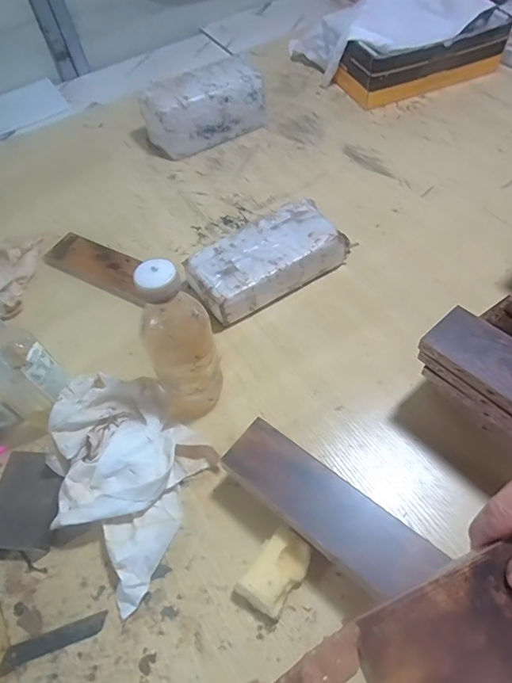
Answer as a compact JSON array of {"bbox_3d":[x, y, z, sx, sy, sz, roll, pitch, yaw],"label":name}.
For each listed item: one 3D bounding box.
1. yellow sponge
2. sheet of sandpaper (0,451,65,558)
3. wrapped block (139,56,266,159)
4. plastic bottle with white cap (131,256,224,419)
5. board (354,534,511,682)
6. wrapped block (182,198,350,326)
[{"bbox_3d":[0.020,0.218,0.431,0.045,0.026,0.071,29,63,22],"label":"yellow sponge"},{"bbox_3d":[-0.247,0.172,0.484,0.067,0.009,0.099,12,72,-9],"label":"sheet of sandpaper"},{"bbox_3d":[-0.099,-0.435,0.846,0.211,0.107,0.095,-31,59,-15],"label":"wrapped block"},{"bbox_3d":[-0.079,0.010,0.477,0.075,0.216,0.061,-17,56,-6],"label":"plastic bottle with white cap"},{"bbox_3d":[0.125,0.148,0.240,0.147,0.009,0.058,-17,56,-15],"label":"board"},{"bbox_3d":[0.017,-0.111,0.641,0.213,0.068,0.106,-28,58,-13],"label":"wrapped block"}]

